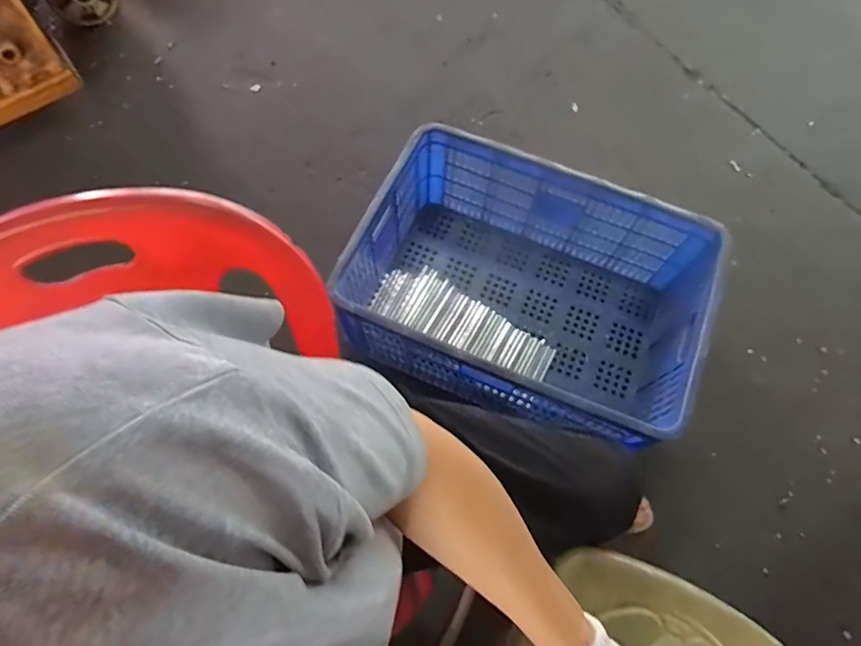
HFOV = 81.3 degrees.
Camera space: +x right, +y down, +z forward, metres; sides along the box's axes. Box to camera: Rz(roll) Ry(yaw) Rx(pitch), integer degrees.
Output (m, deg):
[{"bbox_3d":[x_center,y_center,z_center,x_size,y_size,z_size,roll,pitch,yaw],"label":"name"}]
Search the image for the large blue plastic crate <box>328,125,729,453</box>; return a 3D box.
[{"bbox_3d":[0.179,-0.055,0.964,0.606,0.243,0.423,21,69,7],"label":"large blue plastic crate"}]

